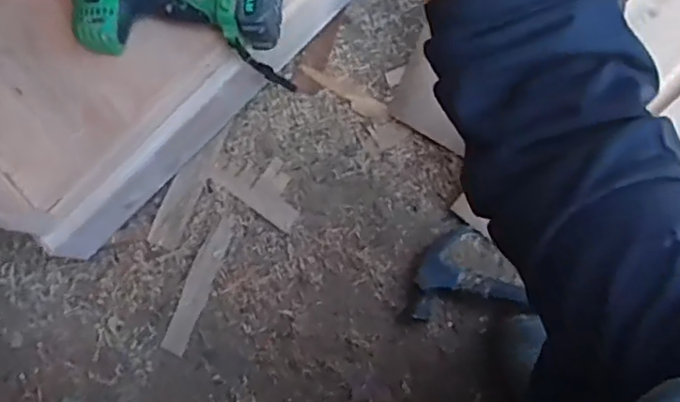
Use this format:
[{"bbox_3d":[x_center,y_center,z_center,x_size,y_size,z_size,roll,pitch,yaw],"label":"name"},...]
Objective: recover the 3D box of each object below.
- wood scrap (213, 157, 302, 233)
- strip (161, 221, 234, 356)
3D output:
[{"bbox_3d":[-0.090,-0.019,0.755,0.111,0.006,0.064,36,82,7],"label":"wood scrap"},{"bbox_3d":[-0.170,0.100,0.740,0.035,0.013,0.164,21,81,5],"label":"strip"}]

